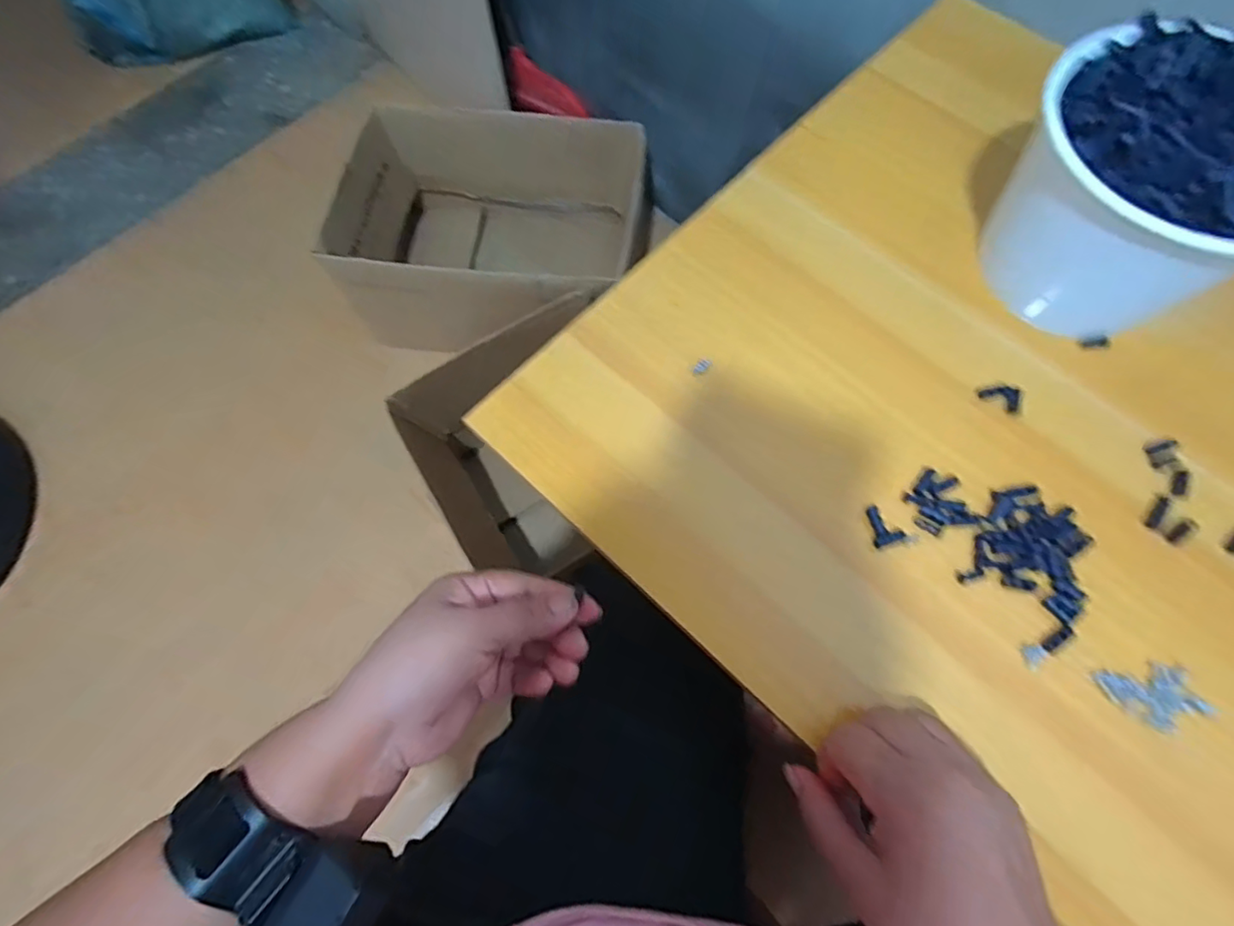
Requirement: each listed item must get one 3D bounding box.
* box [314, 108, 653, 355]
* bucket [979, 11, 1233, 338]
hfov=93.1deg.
[{"bbox_3d":[-0.183,-0.366,0.922,0.423,0.203,0.321,6,71,4],"label":"box"},{"bbox_3d":[0.324,-0.167,0.367,0.156,0.120,0.144,0,70,1],"label":"bucket"}]

